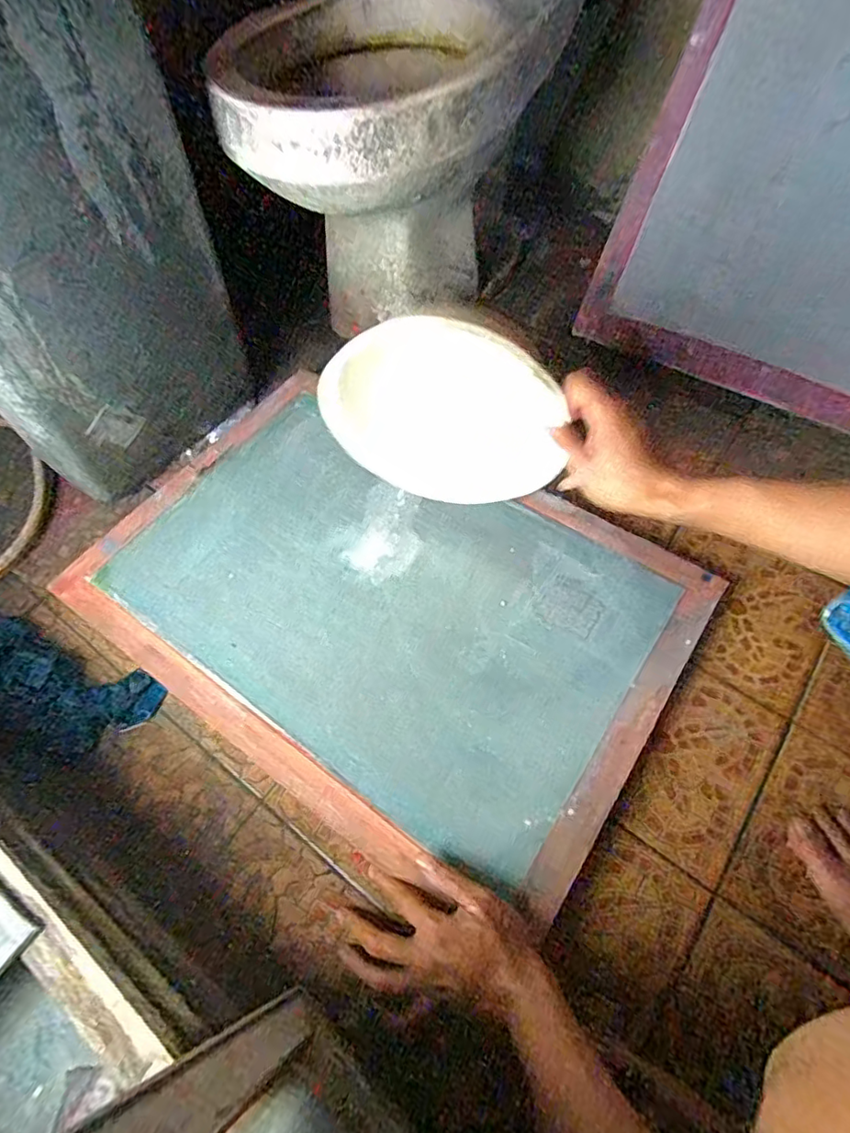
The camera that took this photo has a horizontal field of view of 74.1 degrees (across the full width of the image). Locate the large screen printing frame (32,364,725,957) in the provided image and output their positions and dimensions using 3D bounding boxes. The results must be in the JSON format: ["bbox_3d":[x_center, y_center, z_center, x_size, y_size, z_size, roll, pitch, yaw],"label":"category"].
[{"bbox_3d":[-0.066,0.021,0.673,0.674,0.022,0.444,30,64,20],"label":"large screen printing frame"}]

